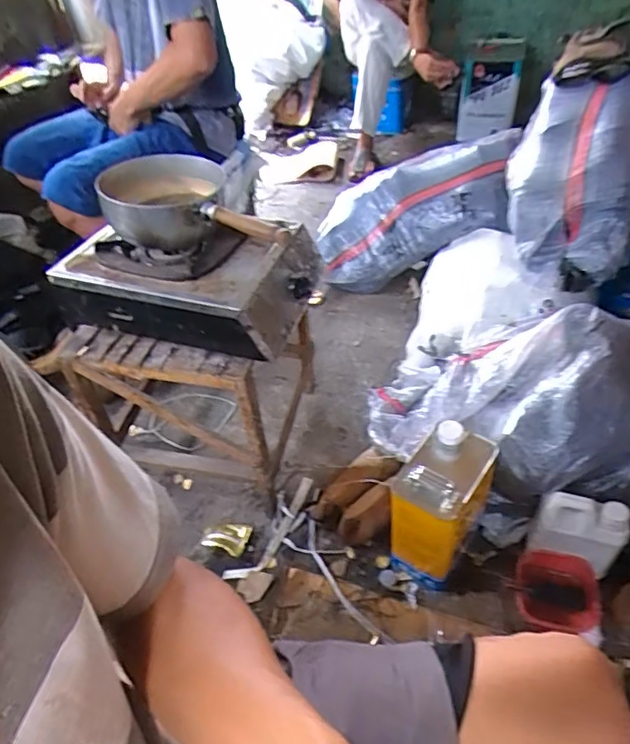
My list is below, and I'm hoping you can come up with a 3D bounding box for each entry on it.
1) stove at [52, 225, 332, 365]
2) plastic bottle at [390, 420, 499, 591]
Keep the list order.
[{"bbox_3d":[-0.195,-0.171,0.925,0.378,0.097,0.261,10,46,16],"label":"stove"},{"bbox_3d":[0.205,0.218,0.895,0.115,0.243,0.159,22,50,26],"label":"plastic bottle"}]

